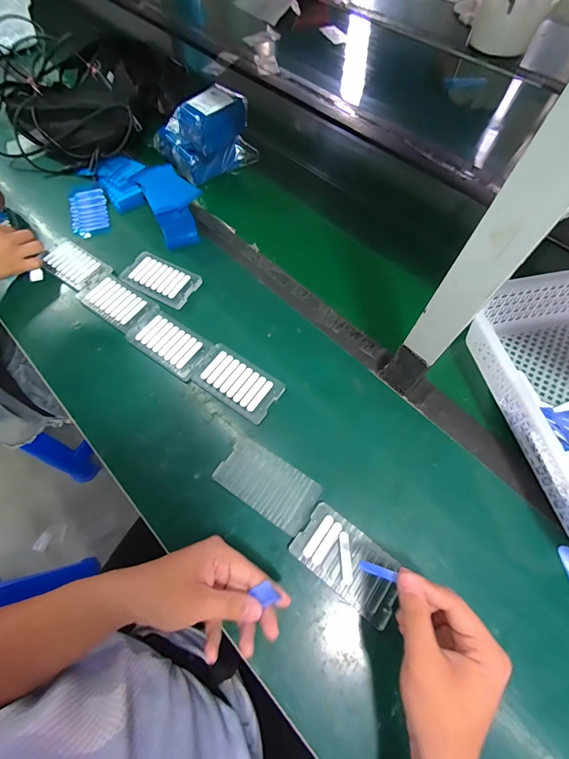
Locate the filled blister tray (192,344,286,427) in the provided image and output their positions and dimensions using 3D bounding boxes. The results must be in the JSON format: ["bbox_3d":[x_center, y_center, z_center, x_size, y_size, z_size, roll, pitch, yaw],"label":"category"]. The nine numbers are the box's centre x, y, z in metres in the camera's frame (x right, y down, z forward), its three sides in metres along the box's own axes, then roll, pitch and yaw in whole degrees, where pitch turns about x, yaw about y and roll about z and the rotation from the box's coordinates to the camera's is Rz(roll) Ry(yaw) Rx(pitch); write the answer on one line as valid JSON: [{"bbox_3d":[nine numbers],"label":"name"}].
[{"bbox_3d":[-0.066,0.003,0.462,0.120,0.010,0.069,32,70,14],"label":"filled blister tray"}]

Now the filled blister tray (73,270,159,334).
[{"bbox_3d":[-0.269,-0.124,0.524,0.123,0.009,0.068,33,70,14],"label":"filled blister tray"}]

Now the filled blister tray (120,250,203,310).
[{"bbox_3d":[-0.202,-0.167,0.538,0.118,0.009,0.072,27,68,12],"label":"filled blister tray"}]

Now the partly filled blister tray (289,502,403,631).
[{"bbox_3d":[0.072,0.204,0.369,0.120,0.016,0.067,36,70,15],"label":"partly filled blister tray"}]

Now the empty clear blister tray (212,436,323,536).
[{"bbox_3d":[-0.021,0.128,0.406,0.120,0.012,0.066,31,69,13],"label":"empty clear blister tray"}]

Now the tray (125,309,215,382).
[{"bbox_3d":[-0.172,-0.055,0.490,0.120,0.011,0.069,33,70,14],"label":"tray"}]

